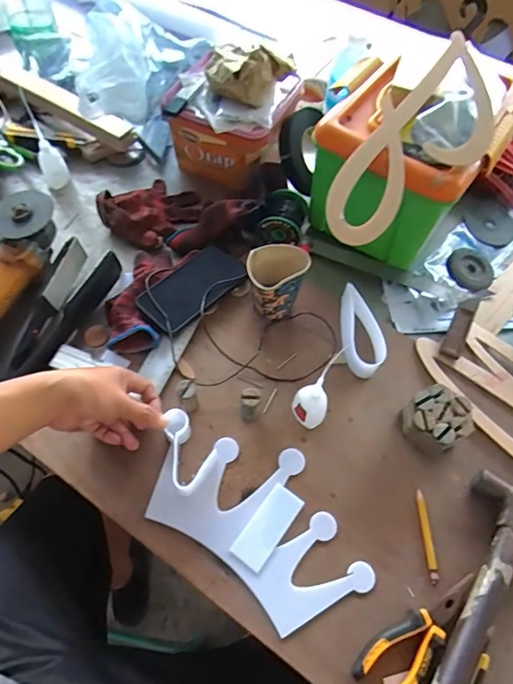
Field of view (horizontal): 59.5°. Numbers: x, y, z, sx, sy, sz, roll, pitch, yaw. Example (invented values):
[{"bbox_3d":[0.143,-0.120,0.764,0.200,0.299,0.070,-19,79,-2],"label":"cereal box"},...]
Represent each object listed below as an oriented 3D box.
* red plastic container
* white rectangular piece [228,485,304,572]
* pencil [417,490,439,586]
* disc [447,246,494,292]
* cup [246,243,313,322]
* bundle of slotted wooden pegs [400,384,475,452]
[{"bbox_3d":[-0.043,-0.377,0.778,0.186,0.126,0.181,21,63,10],"label":"red plastic container"},{"bbox_3d":[0.014,0.210,0.511,0.039,0.004,0.092,35,66,16],"label":"white rectangular piece"},{"bbox_3d":[0.195,0.221,0.513,0.010,0.004,0.096,1,62,-1],"label":"pencil"},{"bbox_3d":[0.343,-0.118,0.715,0.073,0.012,0.086,32,66,15],"label":"disc"},{"bbox_3d":[0.028,-0.081,0.619,0.078,0.082,0.072,1,62,-1],"label":"cup"},{"bbox_3d":[0.222,0.098,0.561,0.079,0.053,0.072,-23,65,-13],"label":"bundle of slotted wooden pegs"}]

